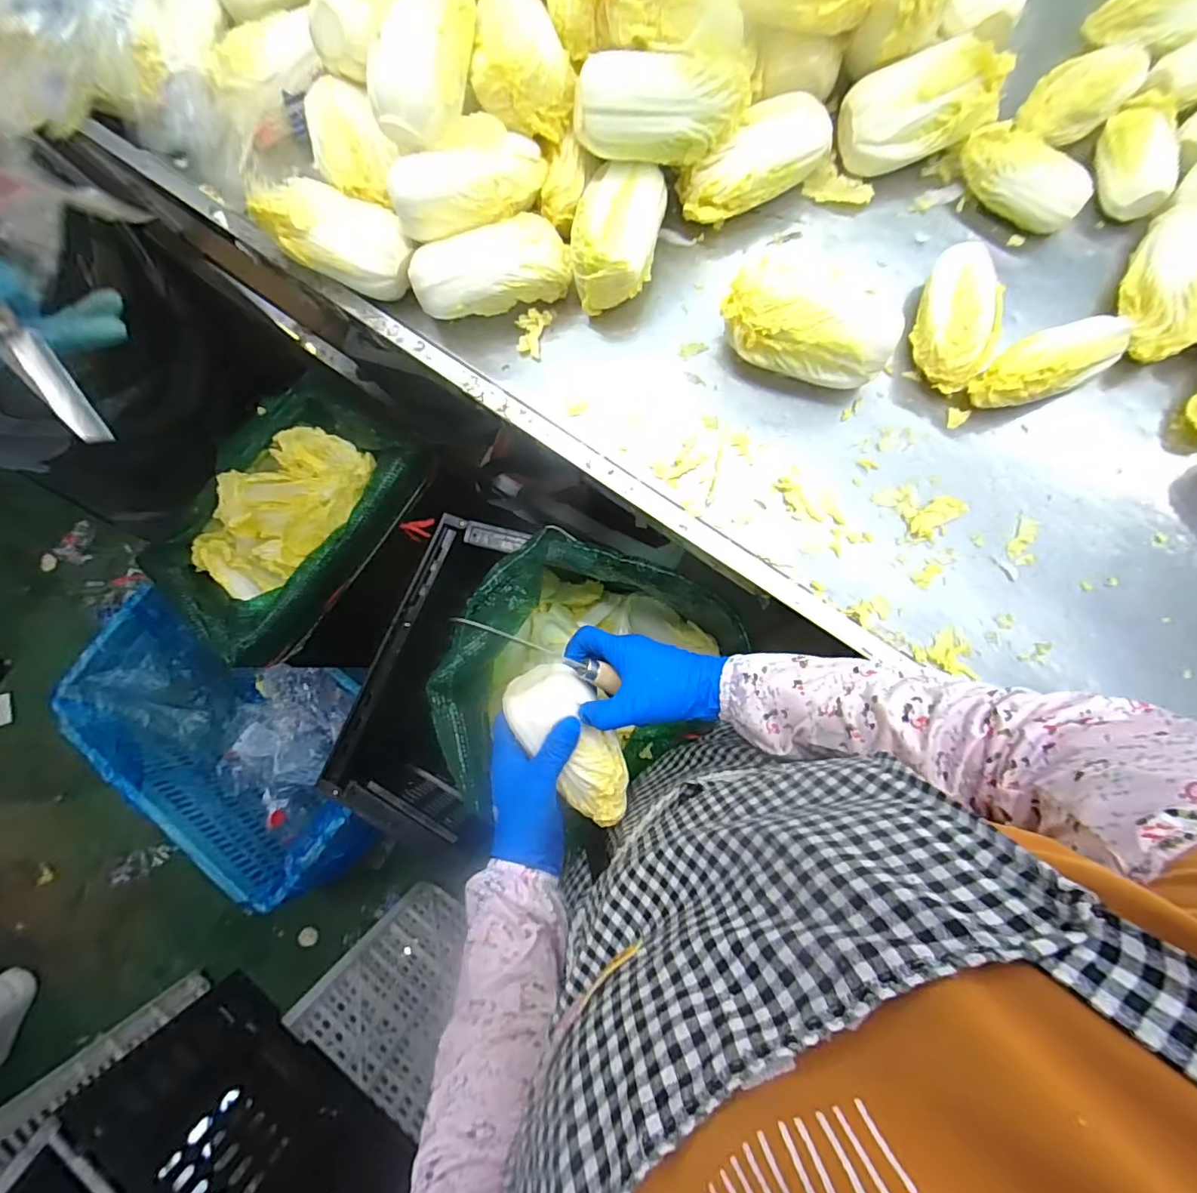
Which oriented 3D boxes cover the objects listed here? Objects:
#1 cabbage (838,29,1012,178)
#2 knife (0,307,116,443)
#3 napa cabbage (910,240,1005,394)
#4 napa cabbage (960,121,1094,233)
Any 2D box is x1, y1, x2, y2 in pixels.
[{"bbox_3d":[0.289,-0.436,0.486,0.132,0.069,0.066,-15,83,2],"label":"cabbage"},{"bbox_3d":[-0.424,-0.184,0.393,0.029,0.013,0.208,-45,83,-2],"label":"knife"},{"bbox_3d":[0.313,-0.241,0.478,0.053,0.052,0.118,7,84,5],"label":"napa cabbage"},{"bbox_3d":[0.381,-0.377,0.493,0.060,0.050,0.112,-36,83,-1],"label":"napa cabbage"}]

